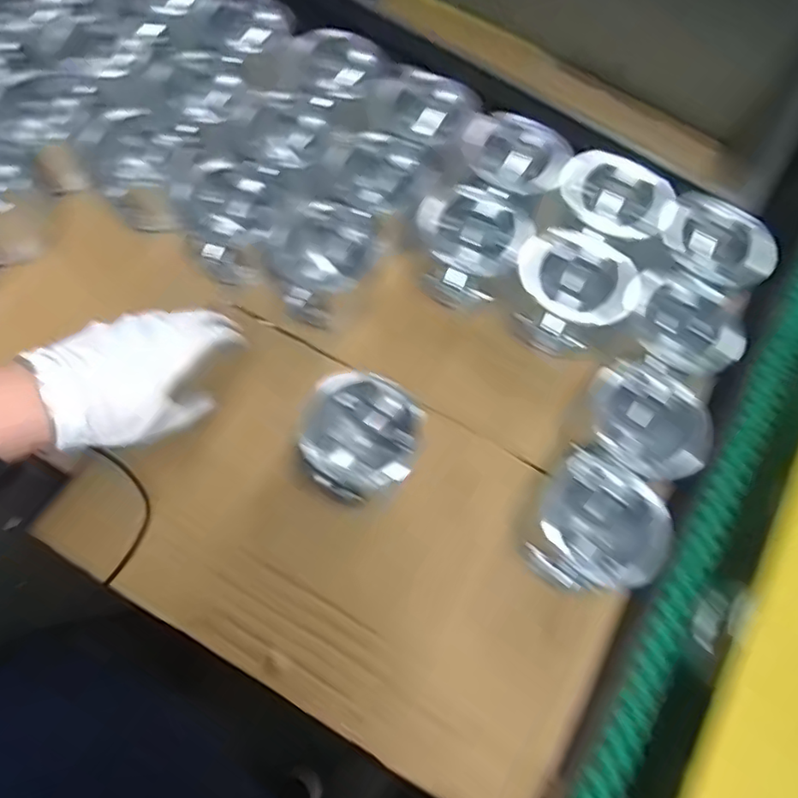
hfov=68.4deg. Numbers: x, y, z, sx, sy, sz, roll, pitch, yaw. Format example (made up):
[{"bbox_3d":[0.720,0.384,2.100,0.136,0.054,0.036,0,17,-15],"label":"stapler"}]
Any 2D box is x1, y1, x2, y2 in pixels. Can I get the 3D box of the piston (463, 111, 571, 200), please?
[{"bbox_3d":[0.140,-0.283,0.709,0.121,0.058,0.105,37,72,11],"label":"piston"}]

